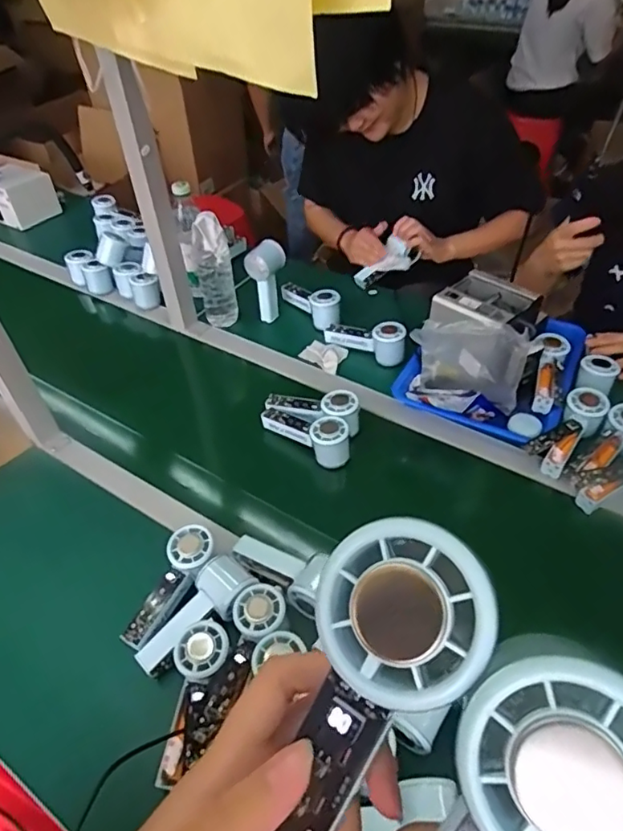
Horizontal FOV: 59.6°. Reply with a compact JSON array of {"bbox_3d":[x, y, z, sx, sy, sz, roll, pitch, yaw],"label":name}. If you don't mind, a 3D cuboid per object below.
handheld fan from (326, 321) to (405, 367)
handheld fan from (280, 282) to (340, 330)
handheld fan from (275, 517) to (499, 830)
[{"bbox_3d":[0.094,-0.138,0.974,0.151,0.056,0.048,15,49,17],"label":"handheld fan"},{"bbox_3d":[0.001,-0.224,1.062,0.058,0.054,0.159,-30,51,-23],"label":"handheld fan"},{"bbox_3d":[0.014,0.108,0.189,0.054,0.031,0.148,27,94,27],"label":"handheld fan"}]

